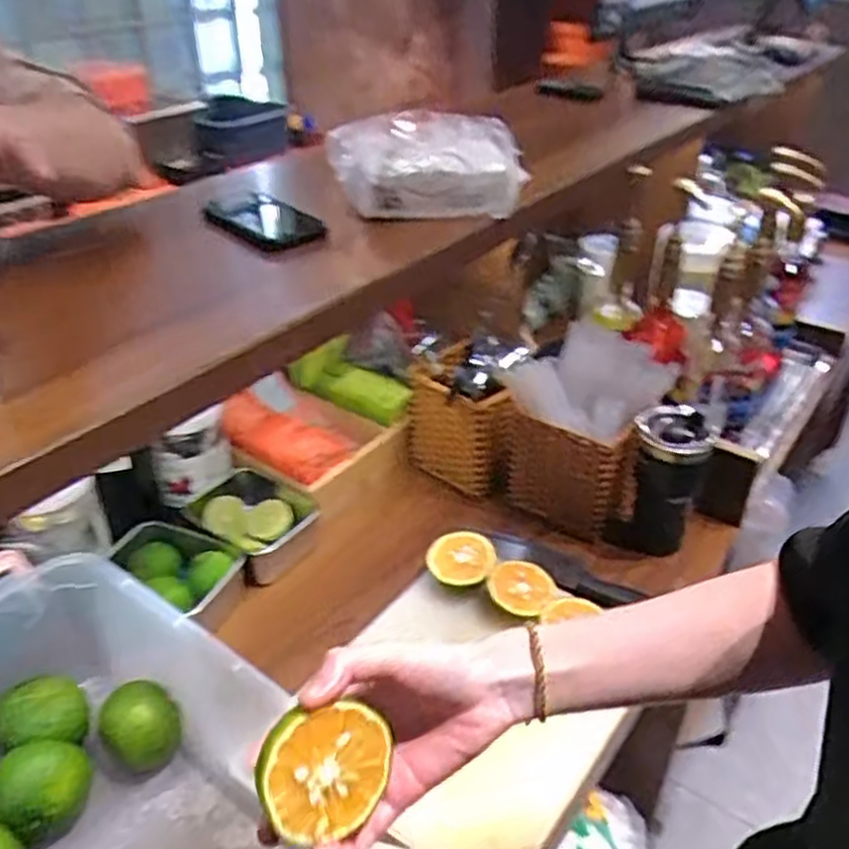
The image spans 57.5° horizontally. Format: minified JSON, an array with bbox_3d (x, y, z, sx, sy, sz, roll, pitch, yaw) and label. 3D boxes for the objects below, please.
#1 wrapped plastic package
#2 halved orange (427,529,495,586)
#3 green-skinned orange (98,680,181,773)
[{"bbox_3d":[0.000,-0.285,0.838,0.200,0.073,0.147,-3,34,-5],"label":"wrapped plastic package"},{"bbox_3d":[0.040,0.149,0.835,0.068,0.028,0.068,17,52,20],"label":"halved orange"},{"bbox_3d":[-0.237,0.256,0.648,0.061,0.059,0.055,-21,39,-29],"label":"green-skinned orange"}]

